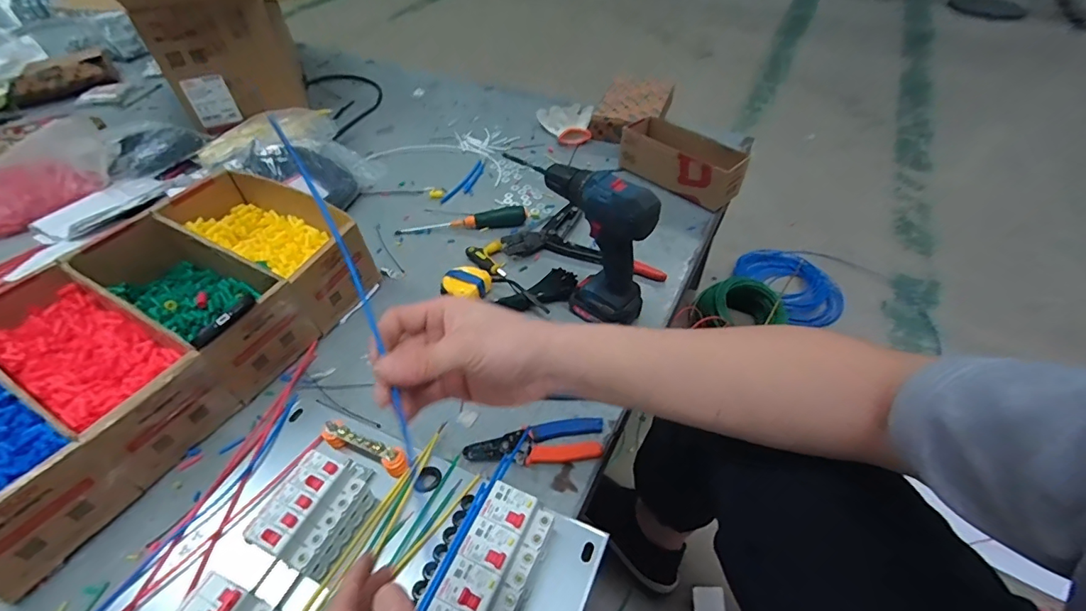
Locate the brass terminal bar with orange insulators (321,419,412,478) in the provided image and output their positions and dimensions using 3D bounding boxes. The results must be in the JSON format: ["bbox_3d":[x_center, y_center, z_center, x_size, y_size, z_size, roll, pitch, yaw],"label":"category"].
[{"bbox_3d":[-0.196,0.154,0.537,0.102,0.043,0.023,18,50,16],"label":"brass terminal bar with orange insulators"}]

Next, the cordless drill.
[{"bbox_3d":[0.057,-0.087,0.661,0.067,0.223,0.194,-34,55,-27],"label":"cordless drill"}]

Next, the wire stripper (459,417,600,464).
[{"bbox_3d":[-0.009,0.159,0.564,0.157,0.010,0.048,-3,48,-2],"label":"wire stripper"}]

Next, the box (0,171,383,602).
[{"bbox_3d":[-0.506,0.039,0.630,0.318,0.131,0.532,21,51,20],"label":"box"}]

